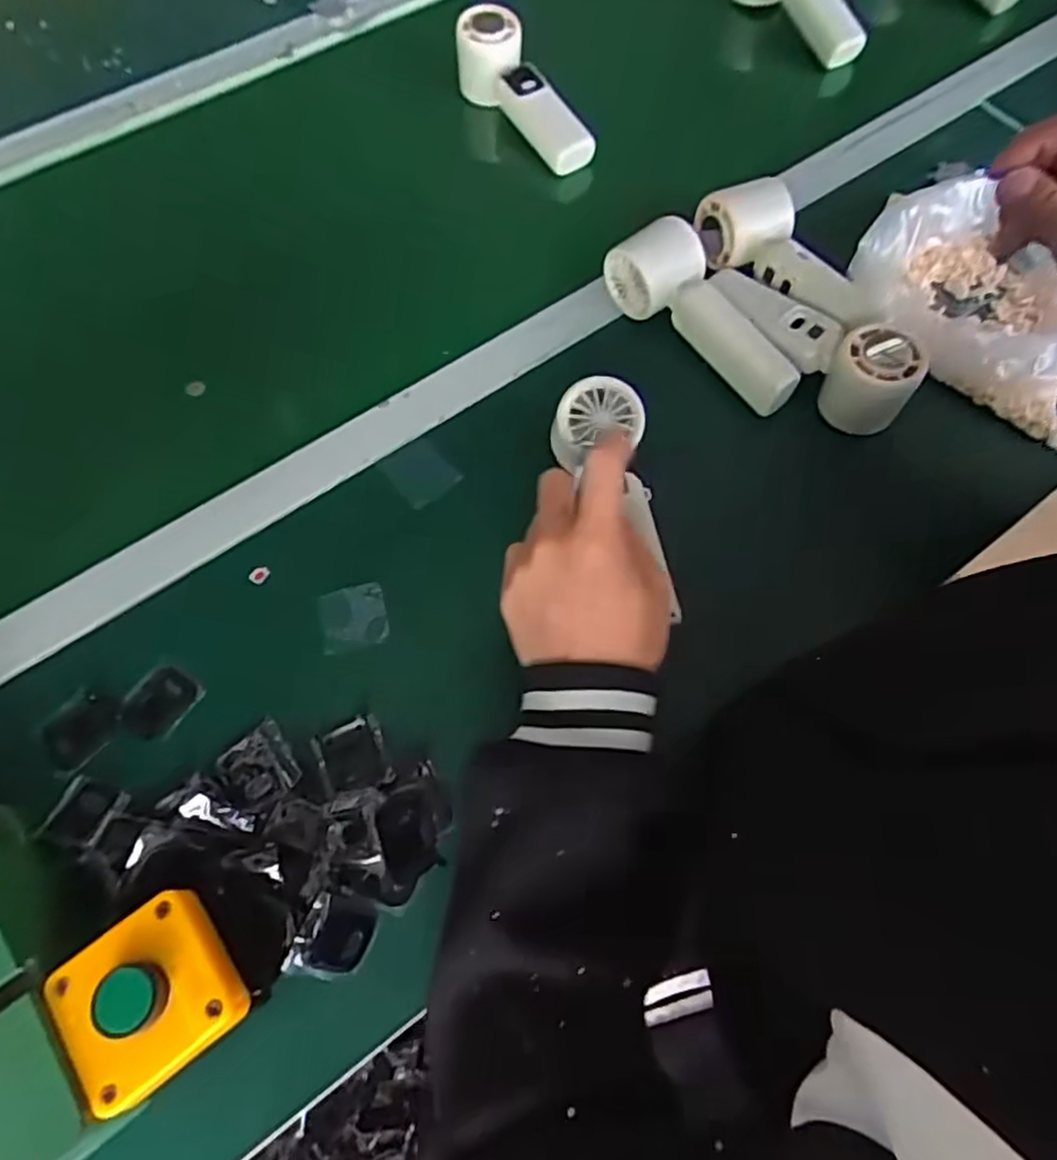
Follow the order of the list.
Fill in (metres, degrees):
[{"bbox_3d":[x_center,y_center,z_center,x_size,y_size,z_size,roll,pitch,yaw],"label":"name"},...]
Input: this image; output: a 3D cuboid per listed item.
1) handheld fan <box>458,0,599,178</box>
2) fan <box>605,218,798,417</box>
[{"bbox_3d":[-0.005,-0.433,0.627,0.054,0.058,0.172,-39,89,-16],"label":"handheld fan"},{"bbox_3d":[0.132,-0.195,0.505,0.056,0.047,0.164,-39,73,-14],"label":"fan"}]

